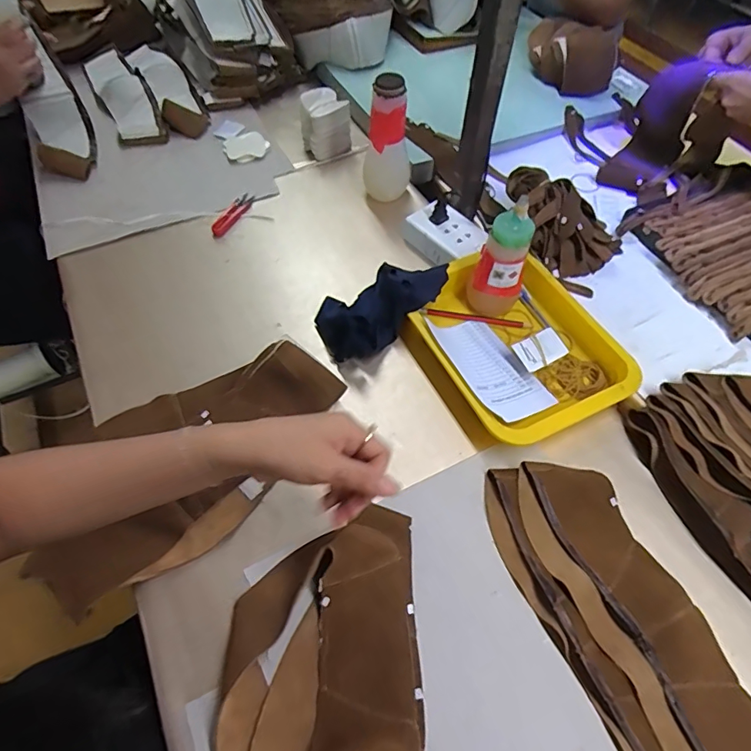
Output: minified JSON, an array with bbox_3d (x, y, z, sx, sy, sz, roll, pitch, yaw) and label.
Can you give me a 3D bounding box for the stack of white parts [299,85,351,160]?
[{"bbox_3d":[-0.082,-0.421,0.808,0.078,0.084,0.067,-22,60,-13],"label":"stack of white parts"}]

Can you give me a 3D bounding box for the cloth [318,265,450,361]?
[{"bbox_3d":[0.005,-0.094,0.610,0.179,0.051,0.099,-40,65,-22],"label":"cloth"}]

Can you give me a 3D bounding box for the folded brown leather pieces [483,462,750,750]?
[{"bbox_3d":[0.227,0.232,0.406,0.127,0.035,0.361,-20,59,-12],"label":"folded brown leather pieces"}]

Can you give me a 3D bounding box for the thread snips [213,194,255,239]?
[{"bbox_3d":[-0.212,-0.243,0.729,0.029,0.011,0.100,20,59,12],"label":"thread snips"}]

